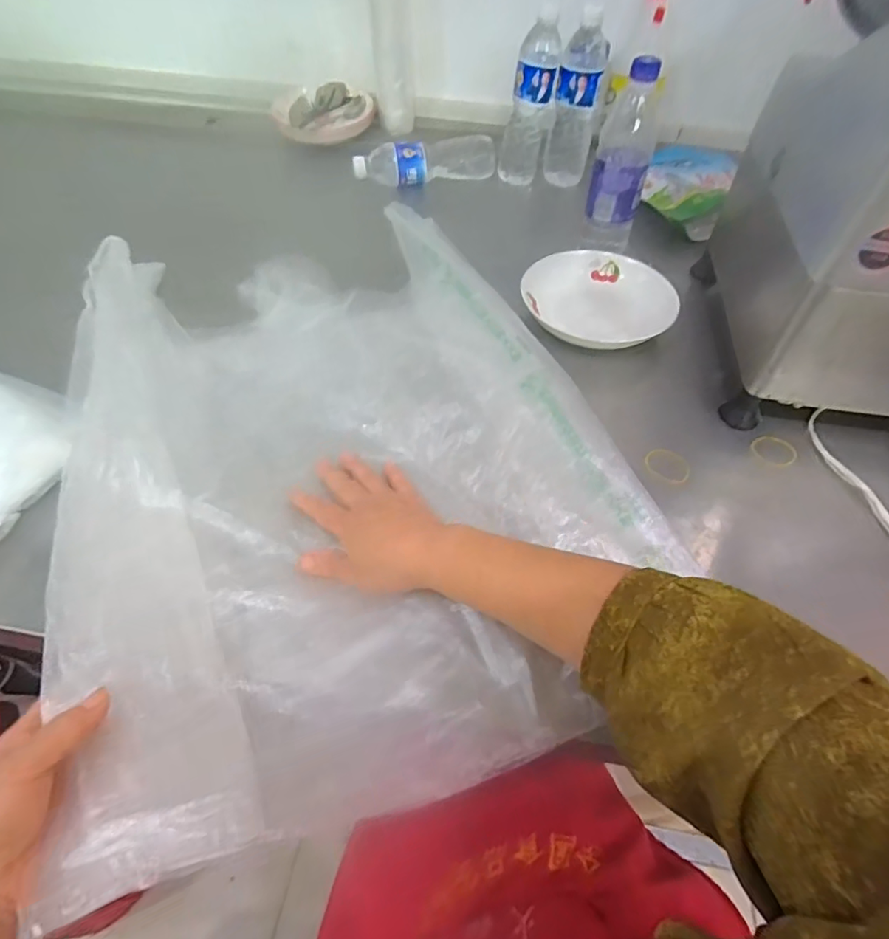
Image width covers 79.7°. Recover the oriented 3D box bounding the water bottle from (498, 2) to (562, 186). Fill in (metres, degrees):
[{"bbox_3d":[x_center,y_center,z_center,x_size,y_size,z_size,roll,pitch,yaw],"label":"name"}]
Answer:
[{"bbox_3d":[0.128,-0.554,0.812,0.068,0.199,0.062,-6,52,-6],"label":"water bottle"}]

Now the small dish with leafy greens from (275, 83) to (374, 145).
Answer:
[{"bbox_3d":[-0.208,-0.615,0.919,0.173,0.043,0.144,-6,52,-6],"label":"small dish with leafy greens"}]

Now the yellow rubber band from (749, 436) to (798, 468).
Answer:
[{"bbox_3d":[0.333,-0.019,0.538,0.040,0.004,0.040,-21,54,-10],"label":"yellow rubber band"}]

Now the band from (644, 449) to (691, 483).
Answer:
[{"bbox_3d":[0.216,-0.004,0.516,0.043,0.007,0.042,1,52,-1],"label":"band"}]

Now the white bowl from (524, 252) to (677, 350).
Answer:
[{"bbox_3d":[0.184,-0.210,0.664,0.188,0.043,0.188,1,52,-1],"label":"white bowl"}]

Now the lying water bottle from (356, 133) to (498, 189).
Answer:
[{"bbox_3d":[-0.024,-0.485,0.849,0.232,0.058,0.067,-17,54,-14],"label":"lying water bottle"}]

